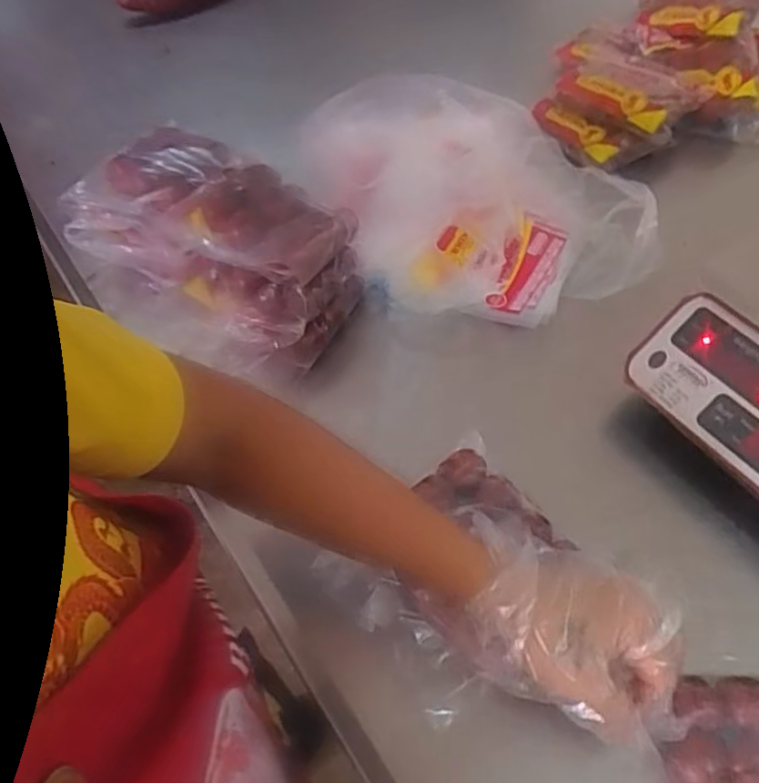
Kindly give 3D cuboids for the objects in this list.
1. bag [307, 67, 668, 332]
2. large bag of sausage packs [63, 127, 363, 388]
[{"bbox_3d":[0.081,-0.204,0.676,0.258,0.083,0.328,-26,57,-14],"label":"bag"},{"bbox_3d":[-0.147,-0.139,0.627,0.271,0.116,0.175,32,63,24],"label":"large bag of sausage packs"}]

